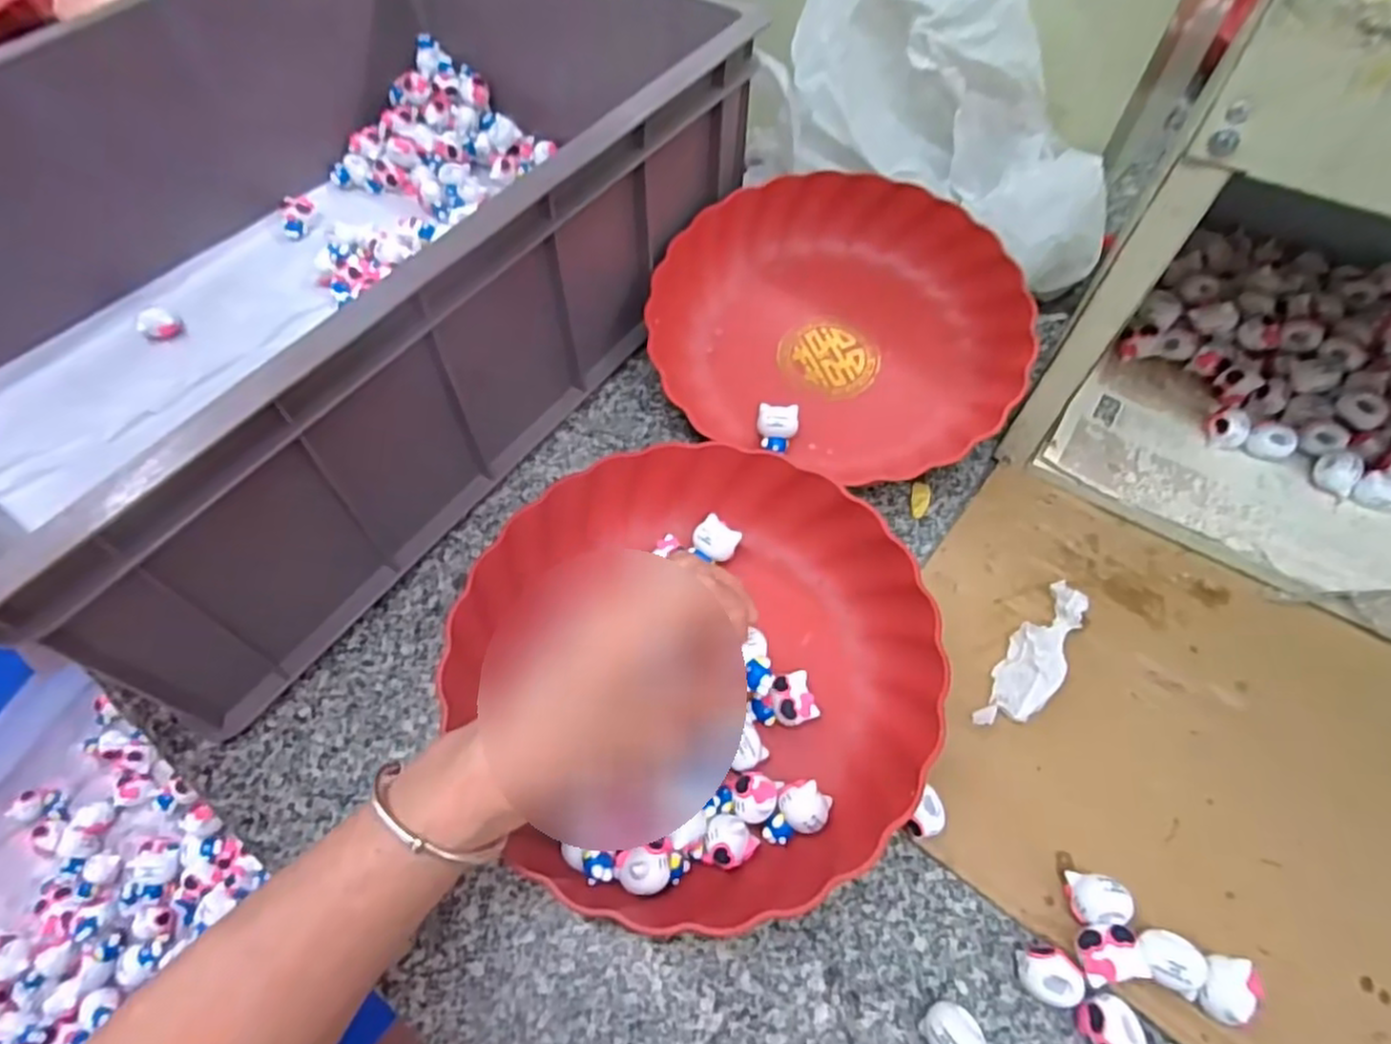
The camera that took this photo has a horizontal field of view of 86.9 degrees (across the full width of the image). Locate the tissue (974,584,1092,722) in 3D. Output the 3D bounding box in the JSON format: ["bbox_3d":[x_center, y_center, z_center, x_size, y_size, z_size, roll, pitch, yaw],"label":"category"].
[{"bbox_3d":[0.182,0.074,0.394,0.028,0.024,0.094,32,65,17],"label":"tissue"}]

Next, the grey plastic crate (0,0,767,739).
[{"bbox_3d":[-0.237,-0.187,0.455,0.356,0.189,0.510,33,64,19],"label":"grey plastic crate"}]

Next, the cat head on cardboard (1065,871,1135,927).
[{"bbox_3d":[0.181,0.171,0.332,0.026,0.021,0.020,7,61,5],"label":"cat head on cardboard"}]

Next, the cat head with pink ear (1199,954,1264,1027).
[{"bbox_3d":[0.226,0.201,0.315,0.021,0.025,0.024,4,61,3],"label":"cat head with pink ear"}]

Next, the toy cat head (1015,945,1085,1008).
[{"bbox_3d":[0.155,0.199,0.323,0.022,0.020,0.022,6,61,4],"label":"toy cat head"}]

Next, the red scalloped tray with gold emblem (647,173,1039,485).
[{"bbox_3d":[0.095,-0.136,0.500,0.241,0.053,0.223,4,61,3],"label":"red scalloped tray with gold emblem"}]

